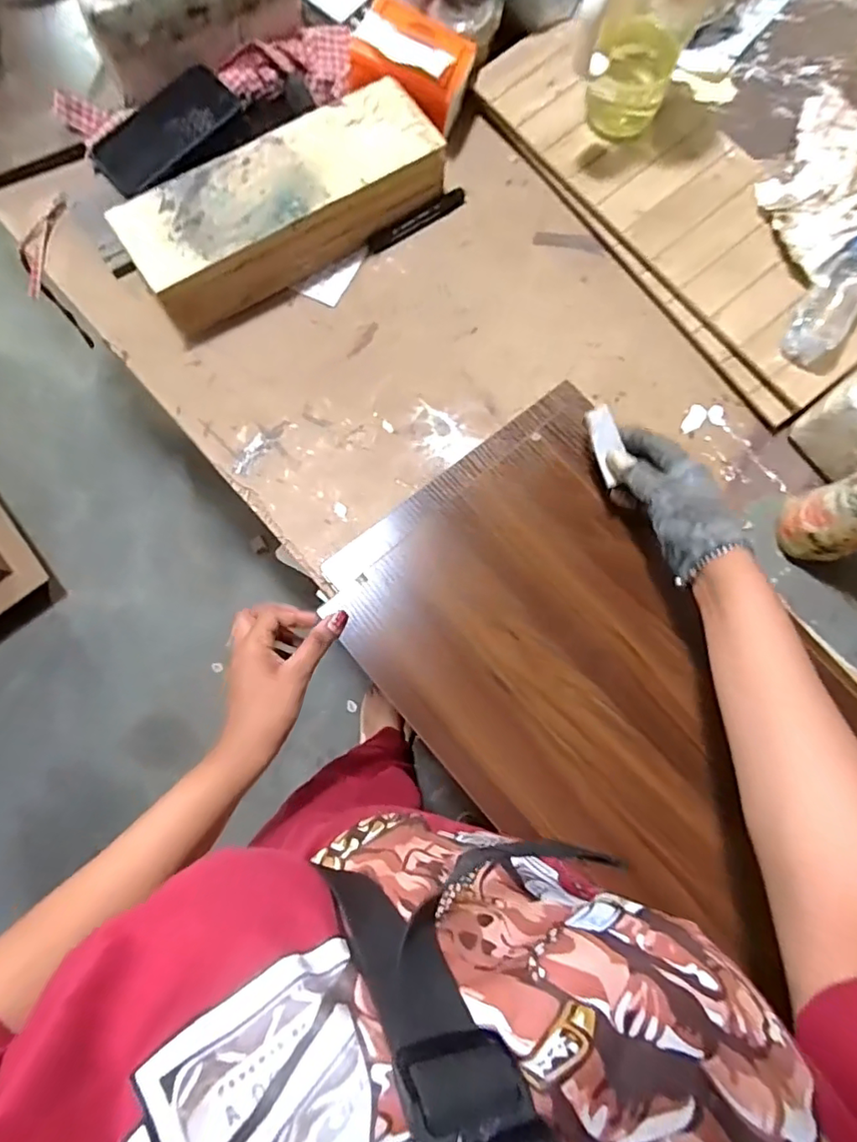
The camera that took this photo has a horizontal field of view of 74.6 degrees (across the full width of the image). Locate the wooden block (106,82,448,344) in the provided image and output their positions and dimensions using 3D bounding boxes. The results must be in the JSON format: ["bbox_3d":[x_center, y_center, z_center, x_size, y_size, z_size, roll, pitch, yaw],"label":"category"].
[{"bbox_3d":[-0.148,-0.387,0.595,0.333,0.079,0.115,-34,80,-6],"label":"wooden block"}]

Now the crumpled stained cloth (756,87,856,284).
[{"bbox_3d":[0.460,-0.419,0.606,0.182,0.051,0.272,36,69,5],"label":"crumpled stained cloth"}]

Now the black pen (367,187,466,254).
[{"bbox_3d":[-0.011,-0.399,0.637,0.128,0.012,0.016,-36,80,-6],"label":"black pen"}]

